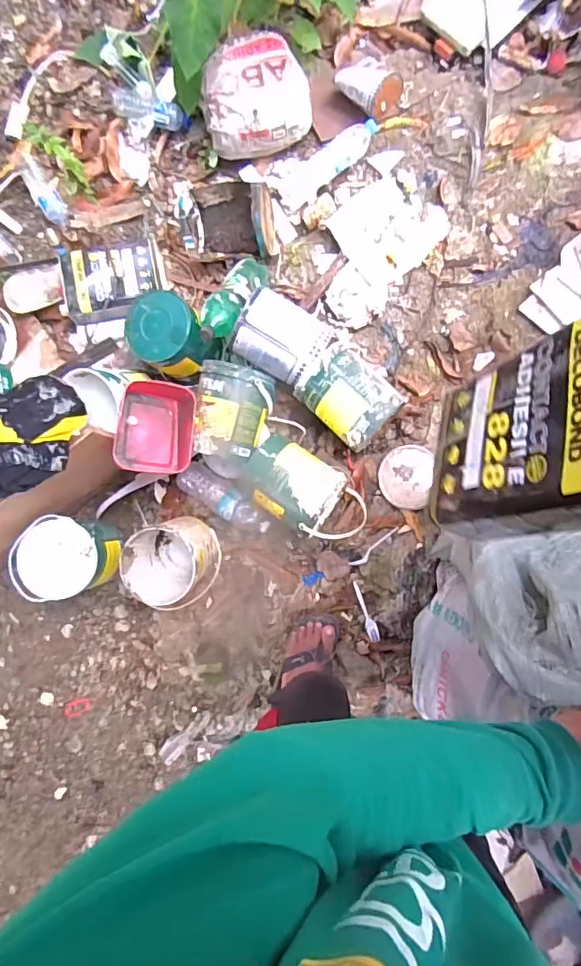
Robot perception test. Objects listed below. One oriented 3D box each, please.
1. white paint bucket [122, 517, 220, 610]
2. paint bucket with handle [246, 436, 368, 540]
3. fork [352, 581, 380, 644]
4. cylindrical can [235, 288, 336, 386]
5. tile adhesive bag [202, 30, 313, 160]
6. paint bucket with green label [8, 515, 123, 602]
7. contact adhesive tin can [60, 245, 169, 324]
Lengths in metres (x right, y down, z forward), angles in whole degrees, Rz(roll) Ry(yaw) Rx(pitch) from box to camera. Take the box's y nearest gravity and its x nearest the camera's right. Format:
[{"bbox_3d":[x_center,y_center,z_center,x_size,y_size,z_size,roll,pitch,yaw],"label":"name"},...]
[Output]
[{"bbox_3d":[-0.277,0.184,1.263,0.208,0.215,0.190,-1,81,3],"label":"white paint bucket"},{"bbox_3d":[0.035,0.021,1.229,0.288,0.160,0.170,31,84,7],"label":"paint bucket with handle"},{"bbox_3d":[0.188,0.315,1.288,0.029,0.019,0.152,-15,80,1],"label":"fork"},{"bbox_3d":[-0.005,-0.342,1.249,0.208,0.152,0.184,27,83,7],"label":"cylindrical can"},{"bbox_3d":[-0.088,-0.964,1.291,0.259,0.109,0.218,-14,80,1],"label":"tile adhesive bag"},{"bbox_3d":[-0.523,0.183,1.270,0.175,0.247,0.184,-1,81,3],"label":"paint bucket with green label"},{"bbox_3d":[-0.448,-0.493,1.337,0.239,0.096,0.193,-3,81,3],"label":"contact adhesive tin can"}]

